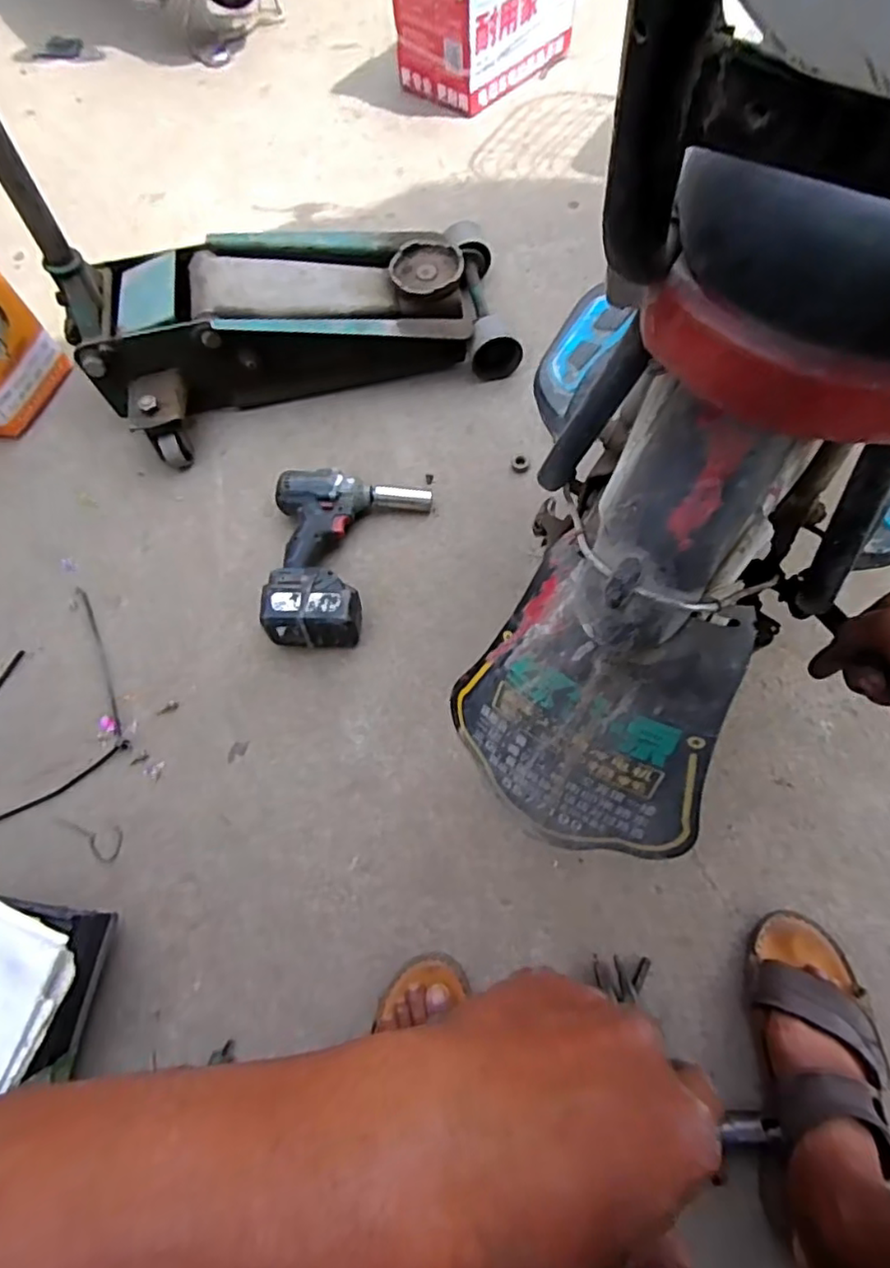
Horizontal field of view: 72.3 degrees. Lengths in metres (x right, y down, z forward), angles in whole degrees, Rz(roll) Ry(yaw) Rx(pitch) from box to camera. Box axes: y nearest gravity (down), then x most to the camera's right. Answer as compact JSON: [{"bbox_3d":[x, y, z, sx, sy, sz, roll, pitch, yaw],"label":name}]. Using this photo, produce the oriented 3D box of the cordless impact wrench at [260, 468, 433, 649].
[{"bbox_3d":[-0.126,-0.102,0.775,0.198,0.077,0.235,0,69,3],"label":"cordless impact wrench"}]

